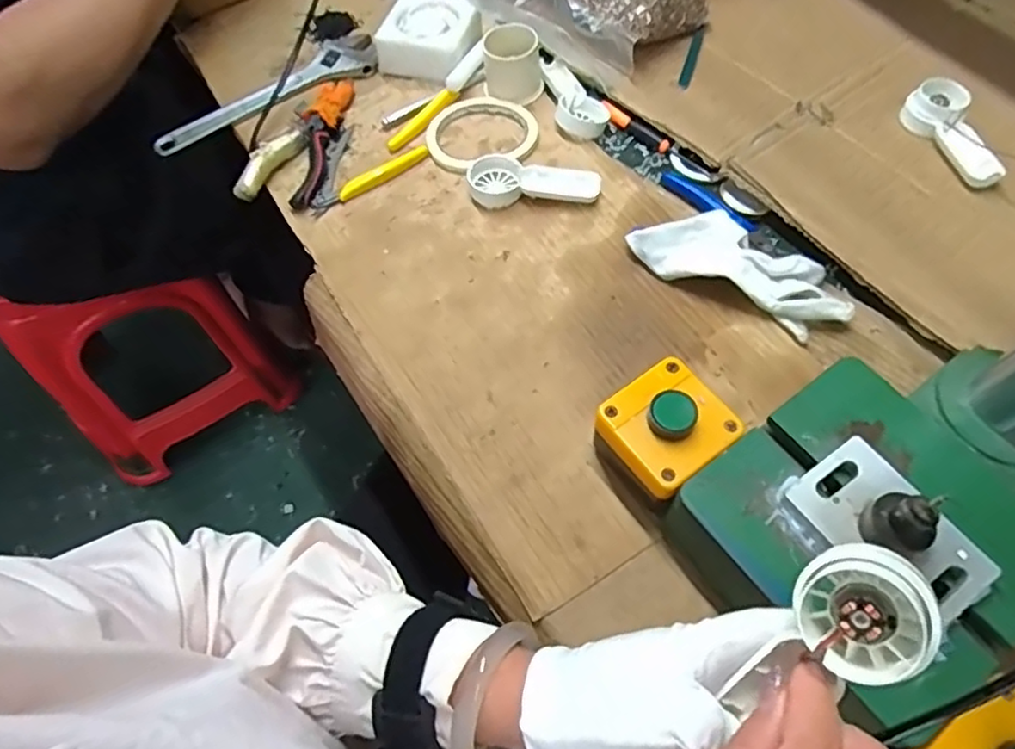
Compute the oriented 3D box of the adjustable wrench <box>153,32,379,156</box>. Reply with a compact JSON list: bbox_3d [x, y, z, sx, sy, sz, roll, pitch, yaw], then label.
[{"bbox_3d":[-0.223,-0.269,0.619,0.234,0.012,0.060,-37,66,-18],"label":"adjustable wrench"}]

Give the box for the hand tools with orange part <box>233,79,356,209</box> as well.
[{"bbox_3d":[-0.191,-0.220,0.588,0.064,0.024,0.150,6,60,4],"label":"hand tools with orange part"}]

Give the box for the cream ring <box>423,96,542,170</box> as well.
[{"bbox_3d":[-0.024,-0.224,0.592,0.100,0.010,0.095,-1,60,2],"label":"cream ring"}]

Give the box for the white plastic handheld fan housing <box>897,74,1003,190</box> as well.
[{"bbox_3d":[0.376,-0.204,0.543,0.043,0.025,0.105,-11,60,-5],"label":"white plastic handheld fan housing"}]

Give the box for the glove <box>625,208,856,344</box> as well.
[{"bbox_3d":[0.178,-0.084,0.492,0.169,0.033,0.060,28,64,16],"label":"glove"}]

